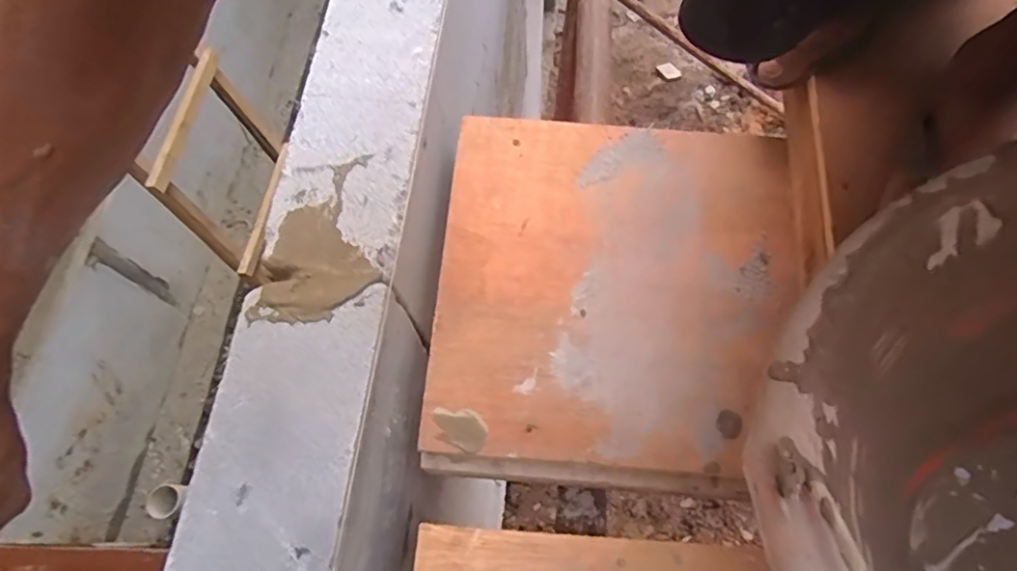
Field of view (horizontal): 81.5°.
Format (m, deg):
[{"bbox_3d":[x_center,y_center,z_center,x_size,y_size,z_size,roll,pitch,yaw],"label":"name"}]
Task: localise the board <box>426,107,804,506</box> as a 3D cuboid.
[{"bbox_3d":[0.089,0.002,0.490,0.280,0.032,0.307,4,67,4],"label":"board"}]

